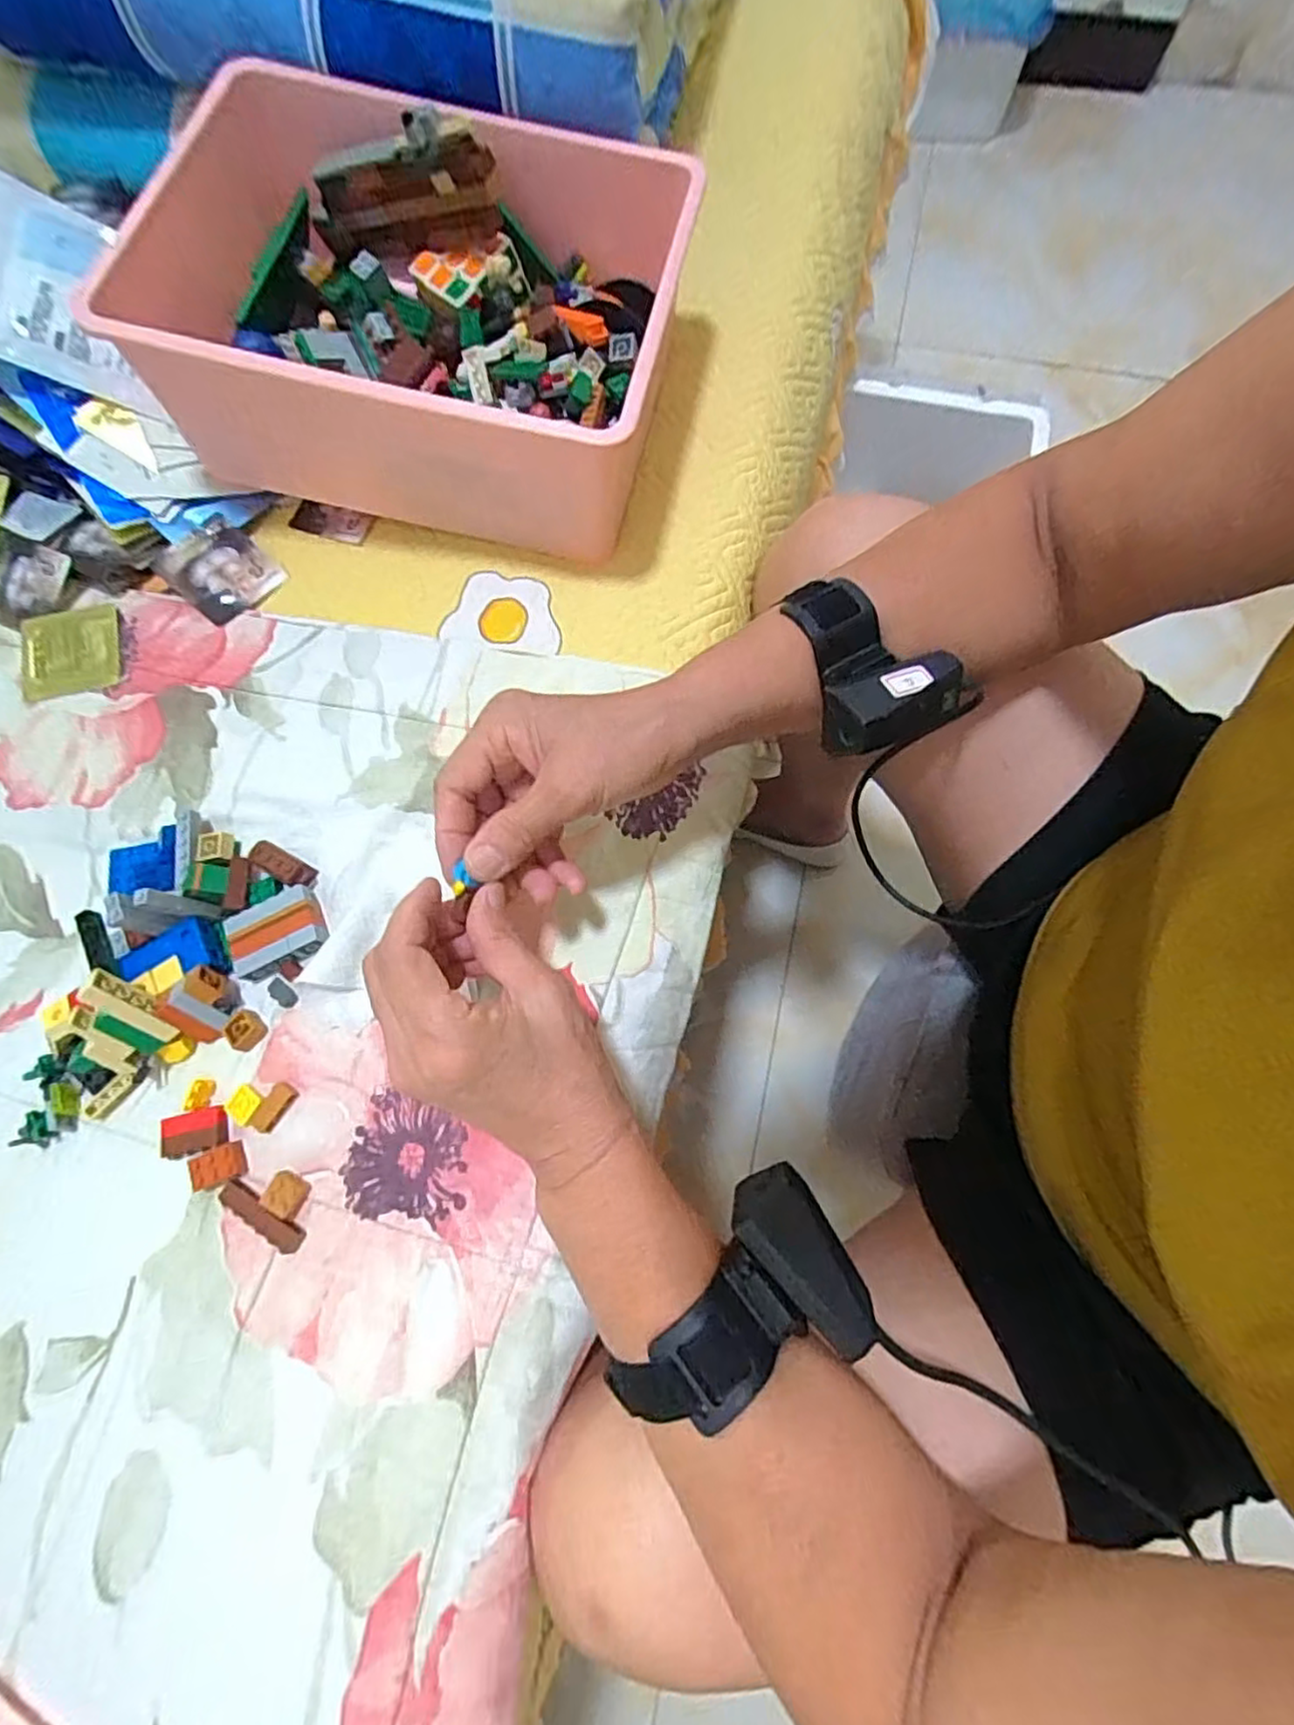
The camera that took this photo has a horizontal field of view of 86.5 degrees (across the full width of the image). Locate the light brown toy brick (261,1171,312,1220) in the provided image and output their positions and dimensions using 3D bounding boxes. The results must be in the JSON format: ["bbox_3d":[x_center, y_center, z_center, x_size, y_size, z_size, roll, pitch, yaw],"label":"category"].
[{"bbox_3d":[-0.181,0.166,0.344,0.019,0.007,0.018,24,75,10],"label":"light brown toy brick"}]

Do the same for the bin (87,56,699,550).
[{"bbox_3d":[-0.132,-0.349,0.447,0.299,0.130,0.243,10,73,5],"label":"bin"}]

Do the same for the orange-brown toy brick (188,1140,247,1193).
[{"bbox_3d":[-0.220,0.155,0.352,0.028,0.004,0.018,-21,72,-4],"label":"orange-brown toy brick"}]

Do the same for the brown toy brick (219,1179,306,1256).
[{"bbox_3d":[-0.192,0.175,0.340,0.049,0.007,0.013,31,76,12],"label":"brown toy brick"}]

